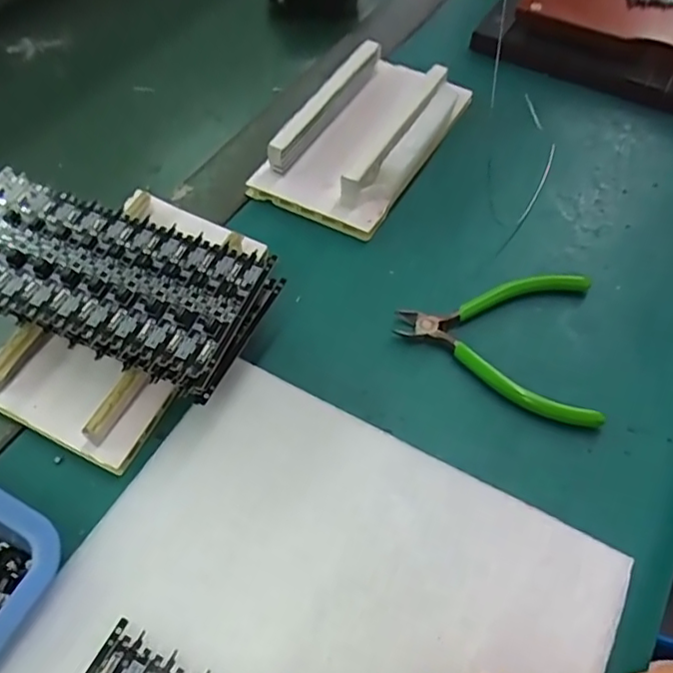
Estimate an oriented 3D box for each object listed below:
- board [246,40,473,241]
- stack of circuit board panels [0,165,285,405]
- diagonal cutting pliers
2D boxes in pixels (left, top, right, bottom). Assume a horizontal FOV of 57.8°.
[{"bbox_3d":[0.026,-0.143,0.424,0.093,0.039,0.171,28,60,19],"label":"board"},{"bbox_3d":[-0.122,-0.030,0.310,0.164,0.025,0.081,17,57,12],"label":"stack of circuit board panels"},{"bbox_3d":[0.090,0.000,0.343,0.108,0.015,0.095,6,55,5],"label":"diagonal cutting pliers"}]

